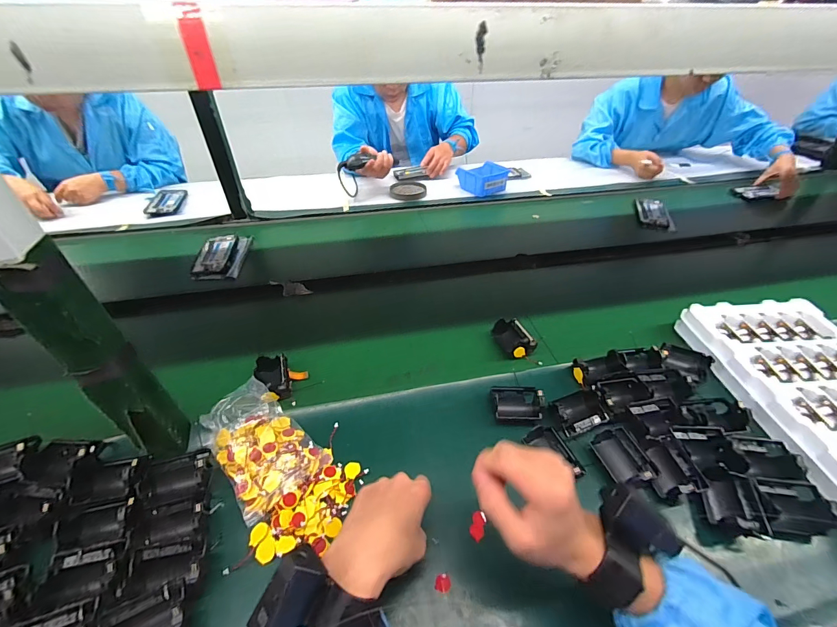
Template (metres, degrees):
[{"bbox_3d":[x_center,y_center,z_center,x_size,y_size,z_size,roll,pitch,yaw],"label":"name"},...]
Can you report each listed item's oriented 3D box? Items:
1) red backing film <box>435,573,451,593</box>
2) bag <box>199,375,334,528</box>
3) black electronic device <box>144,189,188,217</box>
[{"bbox_3d":[0.027,0.288,0.386,0.016,0.005,0.018,10,43,10],"label":"red backing film"},{"bbox_3d":[-0.207,0.165,0.469,0.163,0.050,0.112,33,51,31],"label":"bag"},{"bbox_3d":[-0.744,-0.326,1.068,0.087,0.021,0.156,-6,43,-7],"label":"black electronic device"}]

